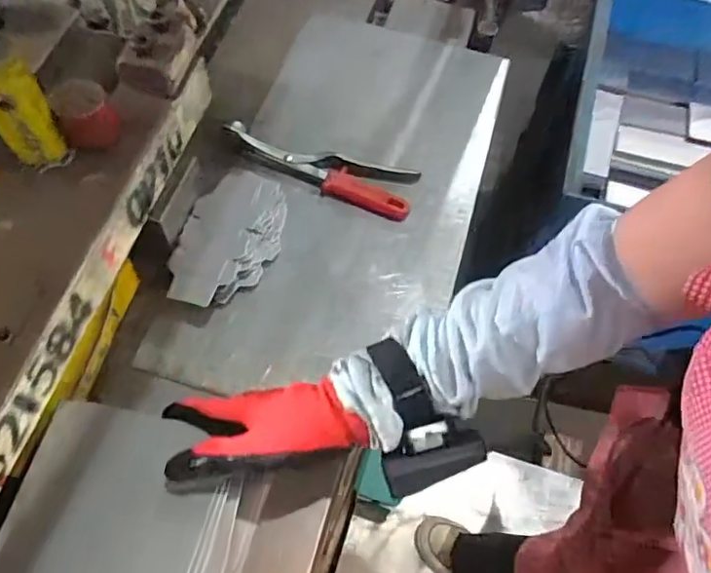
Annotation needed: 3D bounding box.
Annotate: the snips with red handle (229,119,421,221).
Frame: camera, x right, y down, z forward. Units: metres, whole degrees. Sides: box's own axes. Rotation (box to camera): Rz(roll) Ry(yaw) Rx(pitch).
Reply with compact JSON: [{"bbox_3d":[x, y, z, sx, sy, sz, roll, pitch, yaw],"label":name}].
[{"bbox_3d":[-0.039,-0.124,0.611,0.204,0.030,0.054,16,63,6],"label":"snips with red handle"}]

